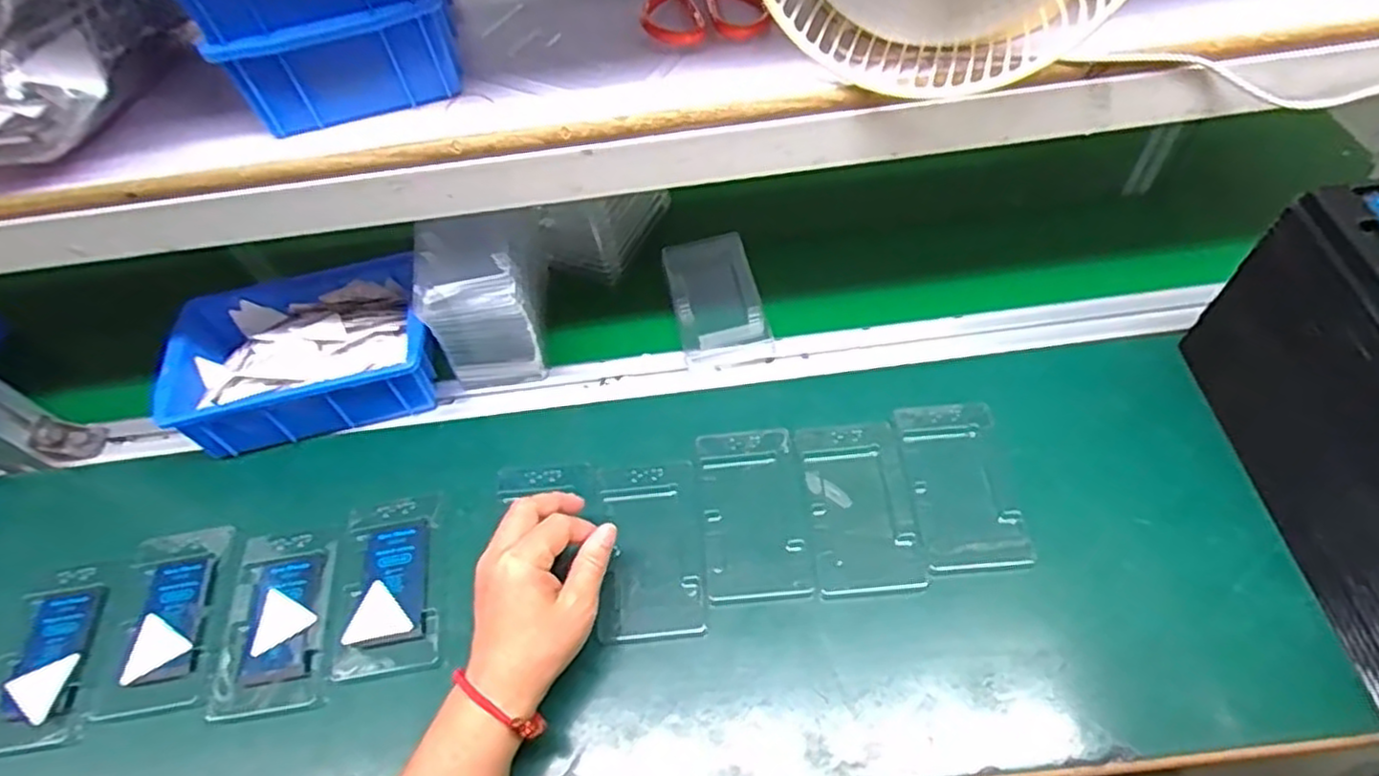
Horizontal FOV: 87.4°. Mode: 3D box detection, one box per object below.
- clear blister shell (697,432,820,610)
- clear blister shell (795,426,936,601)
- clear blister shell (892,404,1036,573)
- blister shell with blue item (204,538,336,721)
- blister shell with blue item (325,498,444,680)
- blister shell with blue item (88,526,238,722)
[{"bbox_3d":[0.045,0.089,0.522,0.071,0.013,0.126,-6,54,1],"label":"clear blister shell"},{"bbox_3d":[0.123,0.084,0.518,0.074,0.012,0.127,-5,54,2],"label":"clear blister shell"},{"bbox_3d":[0.194,0.068,0.522,0.073,0.011,0.128,-3,54,4],"label":"clear blister shell"},{"bbox_3d":[-0.289,0.161,0.501,0.073,0.007,0.120,-8,54,0],"label":"blister shell with blue item"},{"bbox_3d":[-0.212,0.137,0.510,0.070,0.008,0.122,-9,54,-1],"label":"blister shell with blue item"},{"bbox_3d":[-0.373,0.163,0.515,0.074,0.012,0.128,-8,54,0],"label":"blister shell with blue item"}]

